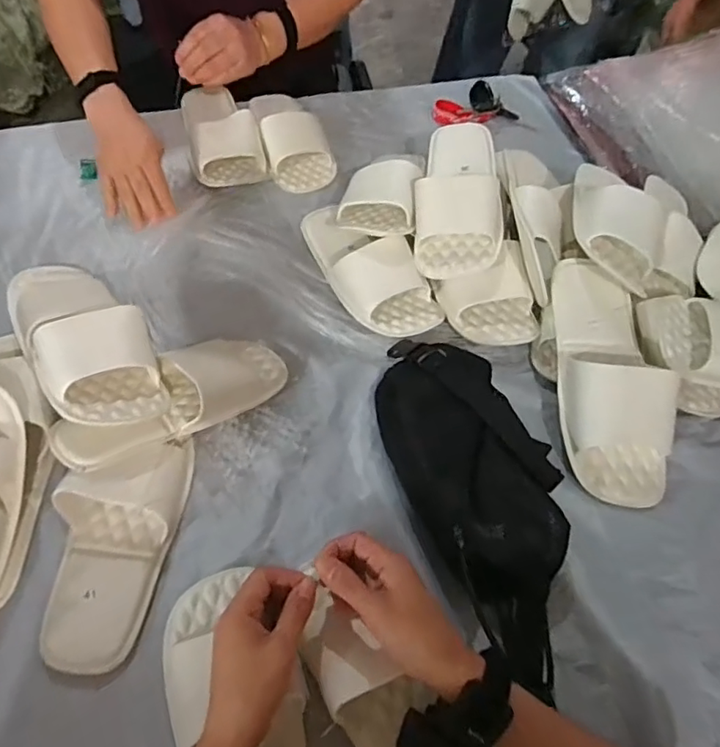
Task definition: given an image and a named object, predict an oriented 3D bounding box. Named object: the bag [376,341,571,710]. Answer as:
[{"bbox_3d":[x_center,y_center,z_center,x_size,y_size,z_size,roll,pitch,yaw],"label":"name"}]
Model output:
[{"bbox_3d":[0.119,0.098,0.522,0.143,0.064,0.333,-19,62,-14],"label":"bag"}]

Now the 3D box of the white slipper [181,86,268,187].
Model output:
[{"bbox_3d":[-0.195,-0.346,0.779,0.095,0.054,0.202,-15,61,-12],"label":"white slipper"}]

